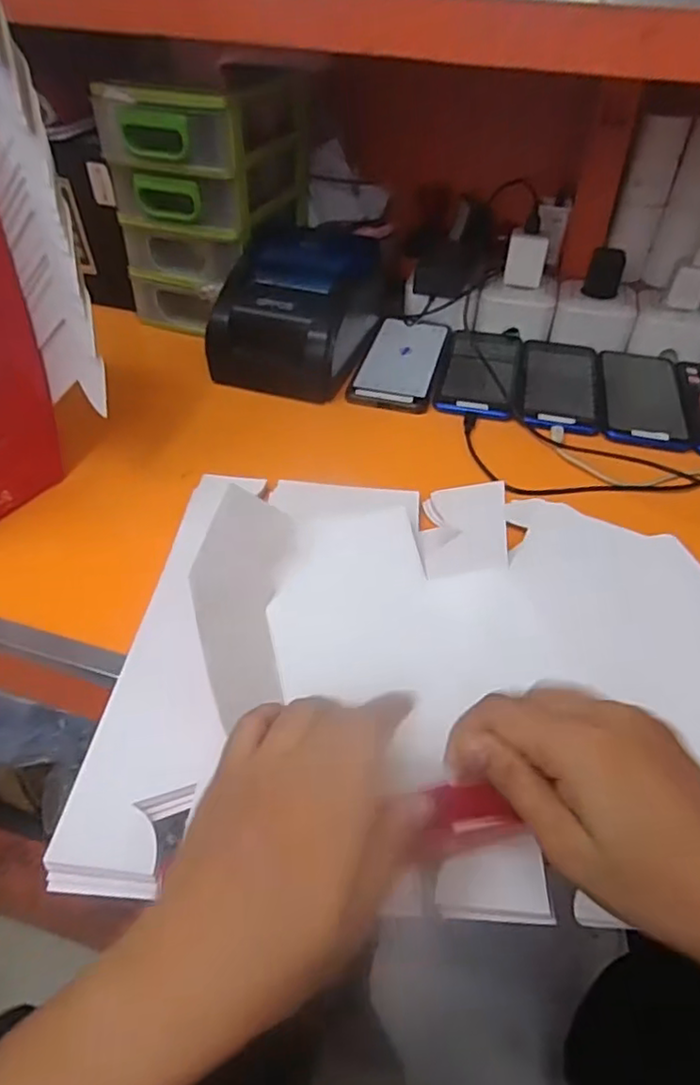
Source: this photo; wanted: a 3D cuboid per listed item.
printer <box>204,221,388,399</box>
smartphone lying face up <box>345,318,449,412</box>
[{"bbox_3d":[-0.047,-0.240,0.634,0.130,0.101,0.187,15,46,13],"label":"printer"},{"bbox_3d":[0.055,-0.185,0.645,0.075,0.008,0.172,11,45,10],"label":"smartphone lying face up"}]

